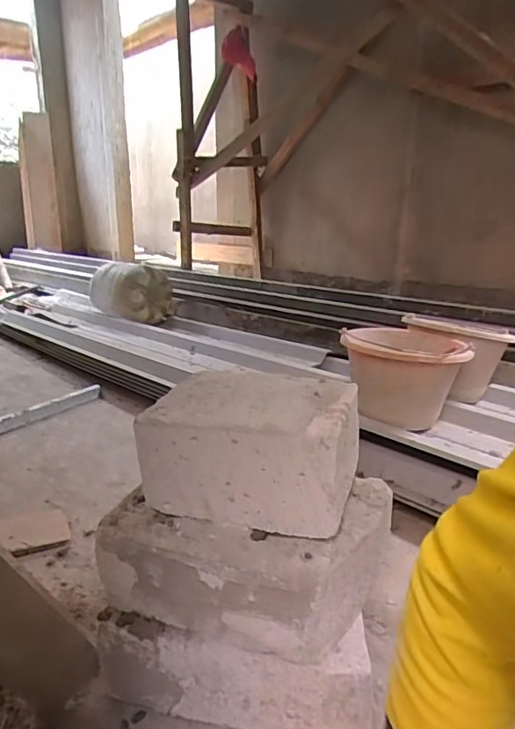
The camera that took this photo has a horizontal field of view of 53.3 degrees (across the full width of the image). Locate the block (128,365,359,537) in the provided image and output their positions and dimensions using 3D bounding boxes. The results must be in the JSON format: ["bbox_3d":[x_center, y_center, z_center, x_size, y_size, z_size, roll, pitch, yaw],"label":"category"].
[{"bbox_3d":[-0.002,0.084,0.536,0.195,0.107,0.135,6,18,21],"label":"block"}]

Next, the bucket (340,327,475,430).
[{"bbox_3d":[0.277,0.032,0.988,0.220,0.172,0.220,0,16,0],"label":"bucket"}]

